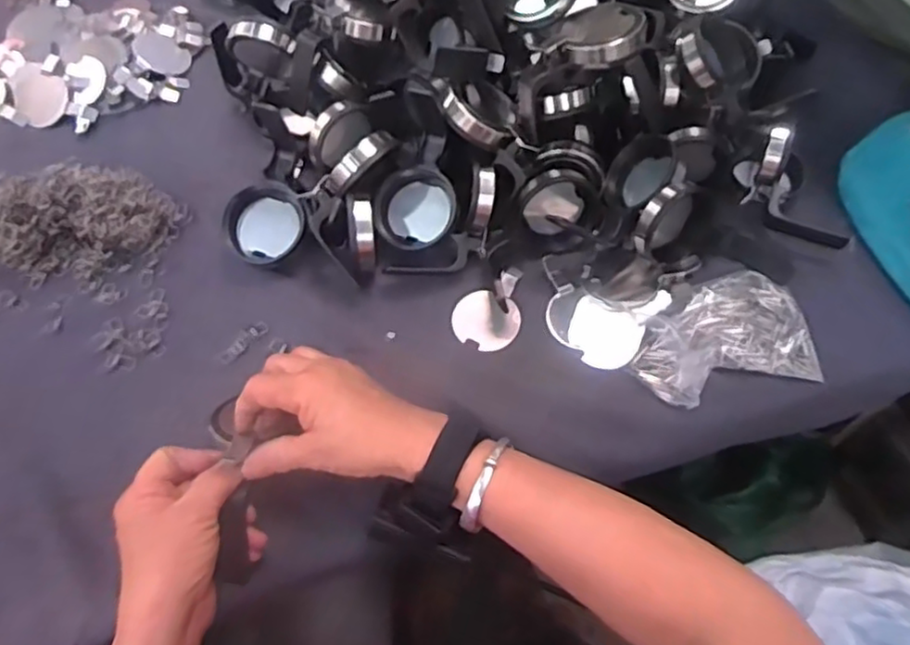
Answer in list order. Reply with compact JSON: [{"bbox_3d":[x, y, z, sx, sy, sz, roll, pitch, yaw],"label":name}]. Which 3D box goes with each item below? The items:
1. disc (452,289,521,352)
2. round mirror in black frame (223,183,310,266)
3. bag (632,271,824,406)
[{"bbox_3d":[0.025,-0.002,0.561,0.054,0.006,0.048,21,71,10],"label":"disc"},{"bbox_3d":[-0.160,-0.086,0.573,0.068,0.015,0.066,0,92,11],"label":"round mirror in black frame"},{"bbox_3d":[0.214,0.010,0.544,0.142,0.020,0.101,-12,59,-8],"label":"bag"}]

